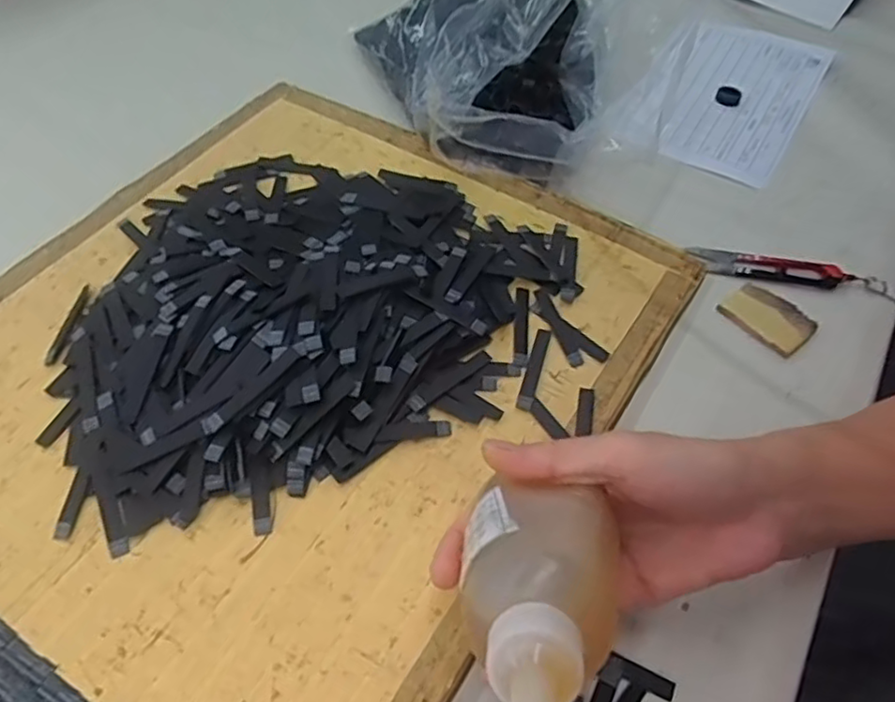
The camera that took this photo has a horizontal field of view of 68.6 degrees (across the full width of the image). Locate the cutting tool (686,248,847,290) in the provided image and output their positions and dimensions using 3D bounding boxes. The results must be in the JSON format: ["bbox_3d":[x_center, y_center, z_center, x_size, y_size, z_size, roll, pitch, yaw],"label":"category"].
[{"bbox_3d":[0.223,-0.060,0.459,0.100,0.009,0.025,9,56,3],"label":"cutting tool"}]

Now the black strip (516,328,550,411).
[{"bbox_3d":[0.052,0.011,0.399,0.008,0.004,0.060,15,57,7],"label":"black strip"}]

